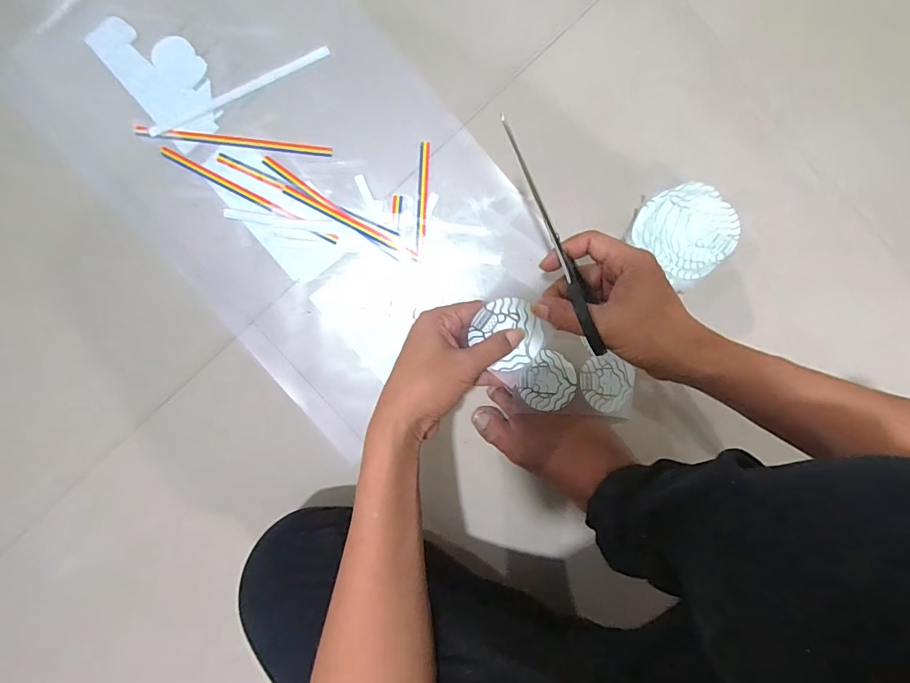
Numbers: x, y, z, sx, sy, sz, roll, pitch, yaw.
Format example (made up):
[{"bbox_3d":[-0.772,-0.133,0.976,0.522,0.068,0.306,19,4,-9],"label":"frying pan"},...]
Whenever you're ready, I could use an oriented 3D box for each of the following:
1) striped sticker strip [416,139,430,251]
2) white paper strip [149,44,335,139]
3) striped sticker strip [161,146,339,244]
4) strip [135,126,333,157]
[{"bbox_3d":[-0.037,-0.165,0.492,0.011,0.004,0.119,3,96,1],"label":"striped sticker strip"},{"bbox_3d":[-0.241,-0.277,0.484,0.218,0.006,0.015,-22,89,4],"label":"white paper strip"},{"bbox_3d":[-0.235,-0.166,0.493,0.219,0.004,0.011,27,95,-2],"label":"striped sticker strip"},{"bbox_3d":[-0.249,-0.226,0.487,0.216,0.005,0.010,6,96,0],"label":"strip"}]

